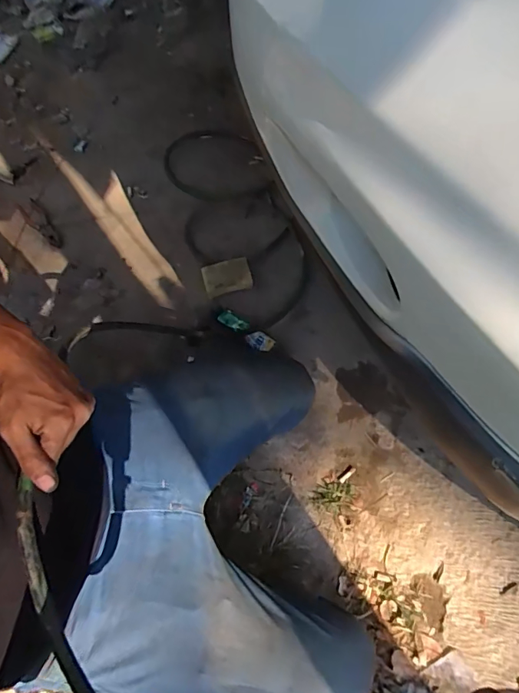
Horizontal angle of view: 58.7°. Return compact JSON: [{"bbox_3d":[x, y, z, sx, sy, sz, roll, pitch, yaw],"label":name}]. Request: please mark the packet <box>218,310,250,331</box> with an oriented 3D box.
[{"bbox_3d":[-0.056,-0.051,0.994,0.071,0.015,0.033,33,65,19],"label":"packet"}]

